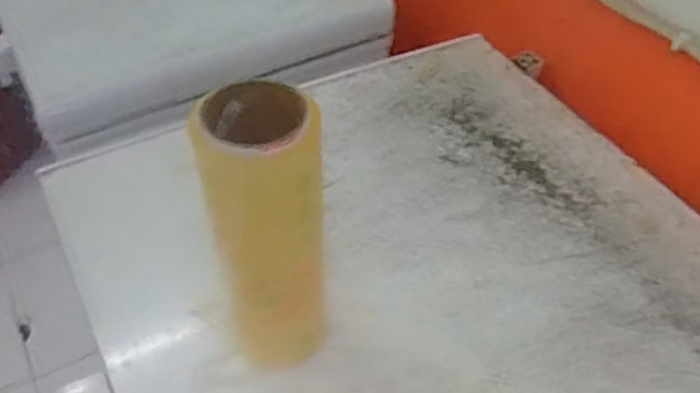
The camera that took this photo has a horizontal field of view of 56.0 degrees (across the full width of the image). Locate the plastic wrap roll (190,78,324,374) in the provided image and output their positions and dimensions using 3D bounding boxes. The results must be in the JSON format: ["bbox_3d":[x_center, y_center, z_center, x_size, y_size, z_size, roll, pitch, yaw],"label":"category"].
[{"bbox_3d":[-0.069,0.033,0.583,0.099,0.253,0.102,-7,48,-7],"label":"plastic wrap roll"}]

